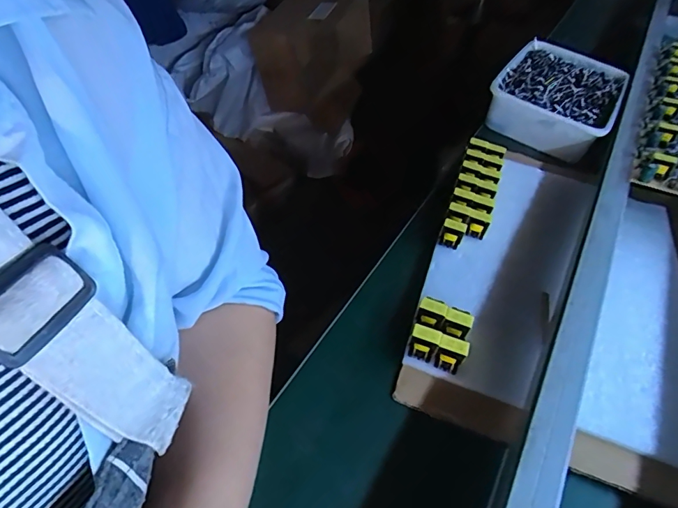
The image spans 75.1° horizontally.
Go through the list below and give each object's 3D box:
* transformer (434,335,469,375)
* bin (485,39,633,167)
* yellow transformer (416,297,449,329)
[{"bbox_3d":[0.080,0.073,0.317,0.019,0.024,0.017,20,50,16],"label":"transformer"},{"bbox_3d":[0.306,-0.222,0.612,0.148,0.051,0.240,28,53,22],"label":"bin"},{"bbox_3d":[0.070,0.050,0.339,0.020,0.028,0.019,19,50,15],"label":"yellow transformer"}]

